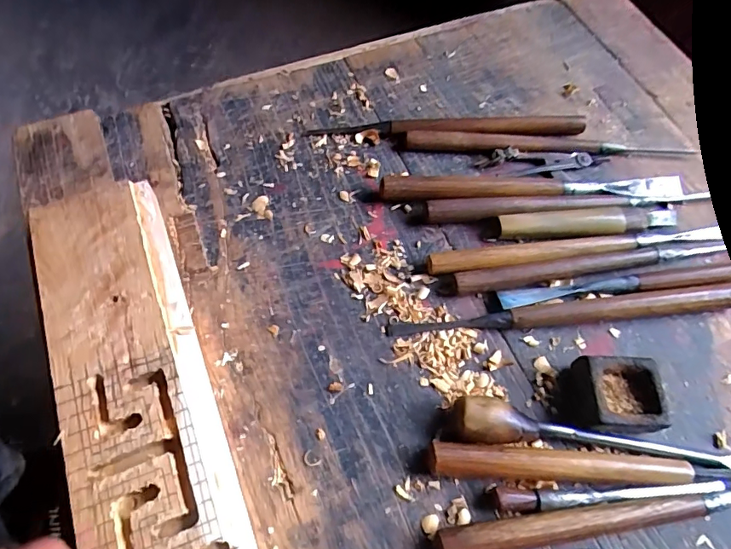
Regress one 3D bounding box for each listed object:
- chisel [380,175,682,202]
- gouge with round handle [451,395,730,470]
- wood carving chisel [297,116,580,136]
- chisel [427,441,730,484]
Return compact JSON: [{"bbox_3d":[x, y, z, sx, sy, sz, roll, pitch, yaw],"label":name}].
[{"bbox_3d":[0.139,-0.070,0.394,0.250,0.022,0.022,-2,63,-3],"label":"chisel"},{"bbox_3d":[0.147,0.098,0.306,0.187,0.029,0.025,5,63,0],"label":"gouge with round handle"},{"bbox_3d":[0.071,-0.127,0.426,0.238,0.017,0.018,0,63,-2],"label":"wood carving chisel"},{"bbox_3d":[0.155,0.118,0.301,0.228,0.018,0.019,3,63,-1],"label":"chisel"}]

